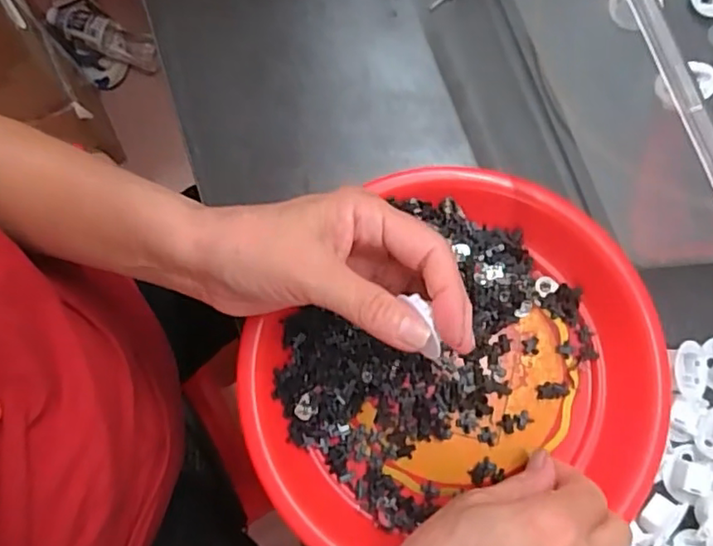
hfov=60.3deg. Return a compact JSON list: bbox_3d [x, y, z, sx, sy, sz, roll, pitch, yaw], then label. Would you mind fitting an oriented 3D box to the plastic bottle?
[{"bbox_3d":[-0.459,-0.433,1.117,0.197,0.060,0.075,24,80,3],"label":"plastic bottle"}]

